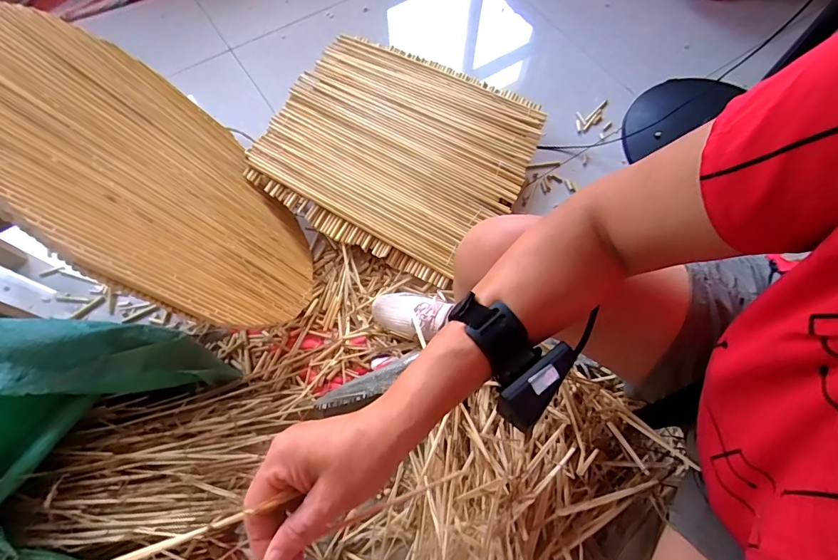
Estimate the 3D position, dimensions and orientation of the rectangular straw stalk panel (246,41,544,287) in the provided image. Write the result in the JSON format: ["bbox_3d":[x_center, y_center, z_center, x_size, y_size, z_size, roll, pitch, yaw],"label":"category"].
[{"bbox_3d":[-0.042,-0.296,0.927,0.540,0.064,0.488,24,70,10],"label":"rectangular straw stalk panel"}]

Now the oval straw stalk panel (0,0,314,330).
[{"bbox_3d":[-0.385,-0.165,0.650,0.017,0.521,0.547,-37,85,13],"label":"oval straw stalk panel"}]

